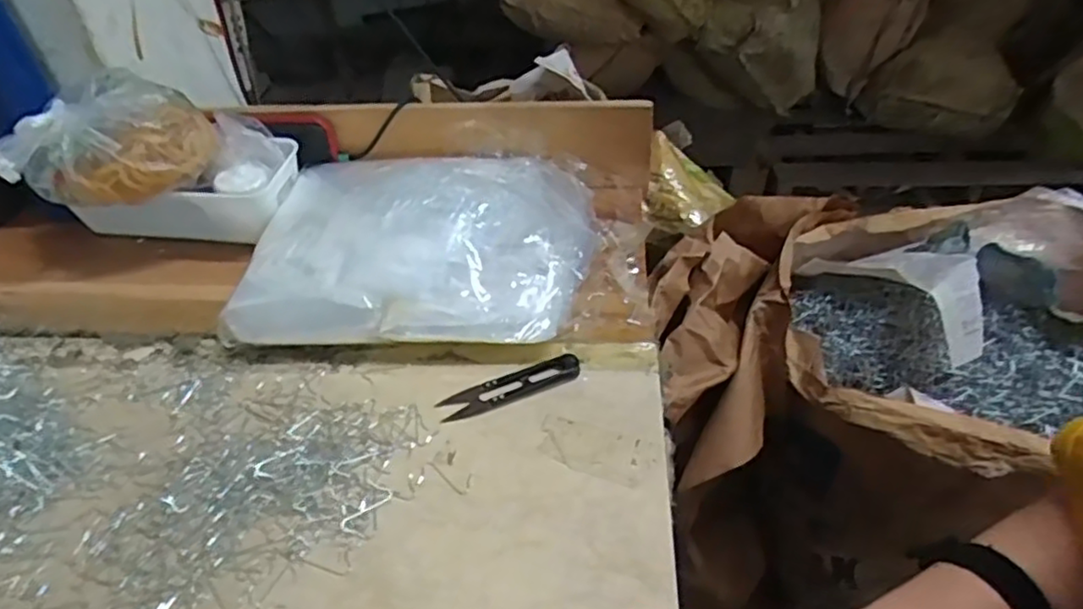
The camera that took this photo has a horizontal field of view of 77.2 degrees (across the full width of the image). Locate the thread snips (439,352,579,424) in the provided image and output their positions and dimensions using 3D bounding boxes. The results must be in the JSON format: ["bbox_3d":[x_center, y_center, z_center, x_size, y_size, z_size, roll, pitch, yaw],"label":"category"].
[{"bbox_3d":[-0.022,0.058,0.486,0.103,0.008,0.024,-17,47,-14],"label":"thread snips"}]

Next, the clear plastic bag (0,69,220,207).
[{"bbox_3d":[-0.356,-0.138,0.564,0.153,0.072,0.095,-8,45,-6],"label":"clear plastic bag"}]

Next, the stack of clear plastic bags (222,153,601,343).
[{"bbox_3d":[-0.095,-0.052,0.560,0.269,0.072,0.194,1,45,4],"label":"stack of clear plastic bags"}]

